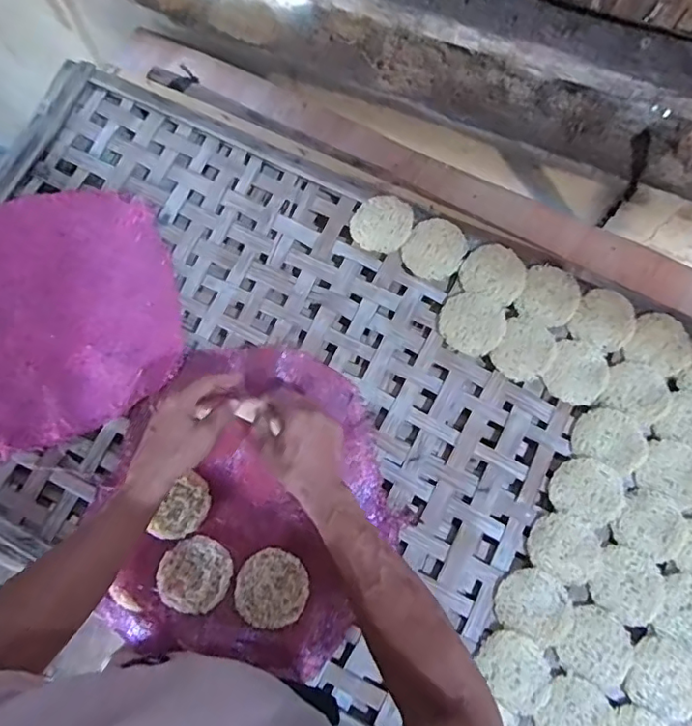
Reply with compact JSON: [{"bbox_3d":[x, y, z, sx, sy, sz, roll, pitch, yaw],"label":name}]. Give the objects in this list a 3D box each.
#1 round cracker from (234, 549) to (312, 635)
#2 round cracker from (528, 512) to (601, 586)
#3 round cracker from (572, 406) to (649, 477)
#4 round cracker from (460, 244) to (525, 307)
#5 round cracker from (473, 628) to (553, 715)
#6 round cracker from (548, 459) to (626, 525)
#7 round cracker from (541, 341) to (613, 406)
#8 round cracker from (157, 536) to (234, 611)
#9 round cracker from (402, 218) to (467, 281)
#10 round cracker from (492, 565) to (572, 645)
[{"bbox_3d":[-0.082,0.249,0.606,0.077,0.004,0.080,0,73,1],"label":"round cracker"},{"bbox_3d":[0.248,0.209,0.621,0.076,0.004,0.070,0,73,1],"label":"round cracker"},{"bbox_3d":[0.316,0.091,0.659,0.082,0.008,0.068,27,75,9],"label":"round cracker"},{"bbox_3d":[0.191,-0.117,0.710,0.079,0.016,0.070,24,75,8],"label":"round cracker"},{"bbox_3d":[0.182,0.330,0.591,0.065,0.011,0.079,-36,76,-10],"label":"round cracker"},{"bbox_3d":[0.282,0.150,0.643,0.079,0.012,0.071,22,74,8],"label":"round cracker"},{"bbox_3d":[0.286,0.012,0.681,0.070,0.011,0.078,32,76,10],"label":"round cracker"},{"bbox_3d":[-0.167,0.234,0.611,0.076,0.010,0.076,0,73,1],"label":"round cracker"},{"bbox_3d":[0.116,-0.148,0.721,0.076,0.004,0.078,-1,86,8],"label":"round cracker"},{"bbox_3d":[0.210,0.268,0.612,0.078,0.011,0.071,0,73,1],"label":"round cracker"}]

